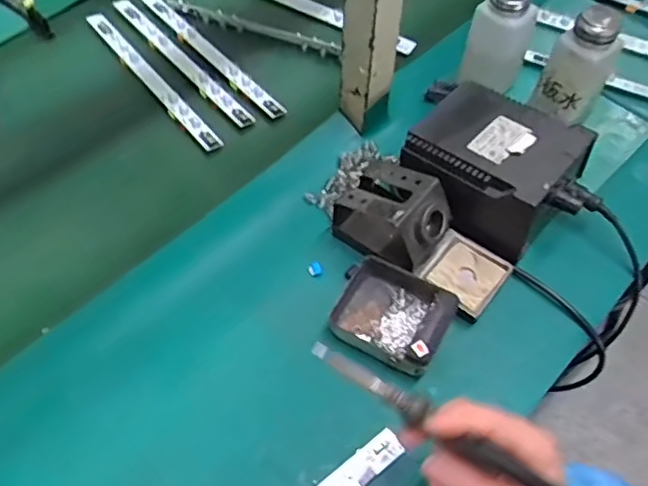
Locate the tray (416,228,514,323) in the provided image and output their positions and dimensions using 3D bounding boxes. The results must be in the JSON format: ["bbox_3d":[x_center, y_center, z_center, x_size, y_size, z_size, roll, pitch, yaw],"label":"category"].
[{"bbox_3d":[0.127,0.029,0.531,0.072,0.013,0.071,36,64,21],"label":"tray"}]

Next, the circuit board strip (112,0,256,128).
[{"bbox_3d":[-0.181,-0.230,0.705,0.023,0.006,0.281,-36,63,-21],"label":"circuit board strip"}]

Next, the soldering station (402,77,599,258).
[{"bbox_3d":[0.164,-0.069,0.547,0.117,0.094,0.155,-36,63,-21],"label":"soldering station"}]

